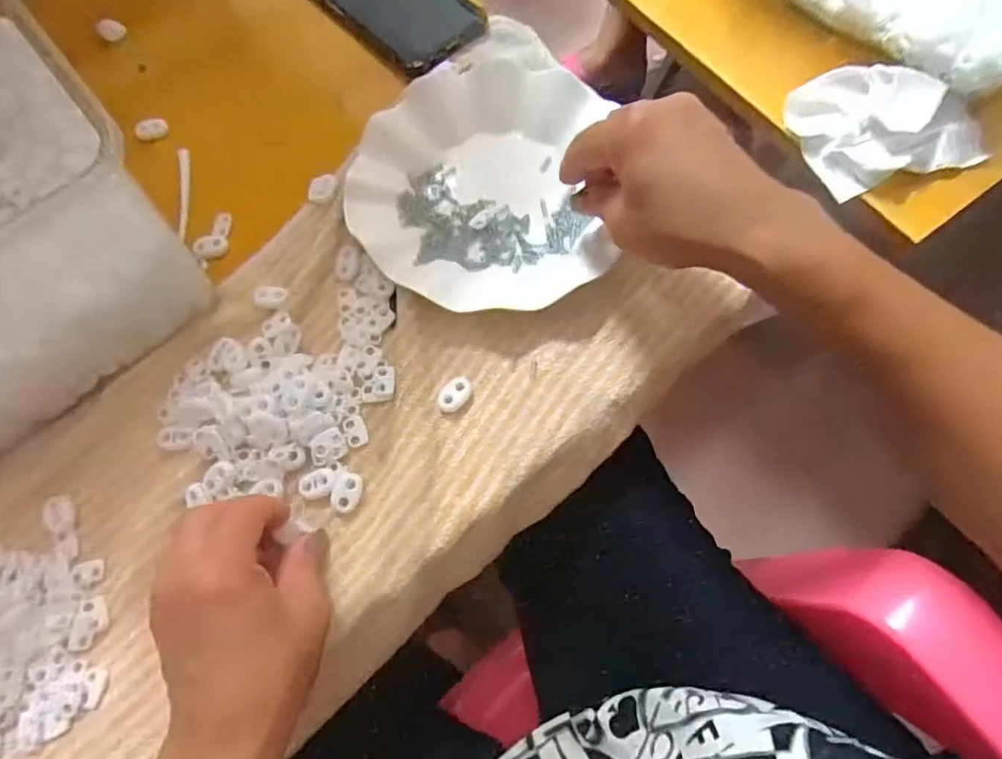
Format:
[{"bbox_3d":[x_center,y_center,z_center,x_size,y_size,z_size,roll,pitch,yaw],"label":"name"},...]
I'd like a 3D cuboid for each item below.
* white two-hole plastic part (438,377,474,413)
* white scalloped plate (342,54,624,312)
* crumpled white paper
[{"bbox_3d":[-0.027,0.009,0.343,0.022,0.007,0.016,-39,73,-12],"label":"white two-hole plastic part"},{"bbox_3d":[-0.006,-0.131,0.379,0.169,0.017,0.180,-1,69,2],"label":"white scalloped plate"},{"bbox_3d":[0.255,-0.176,0.380,0.109,0.025,0.091,-15,69,-4],"label":"crumpled white paper"}]

